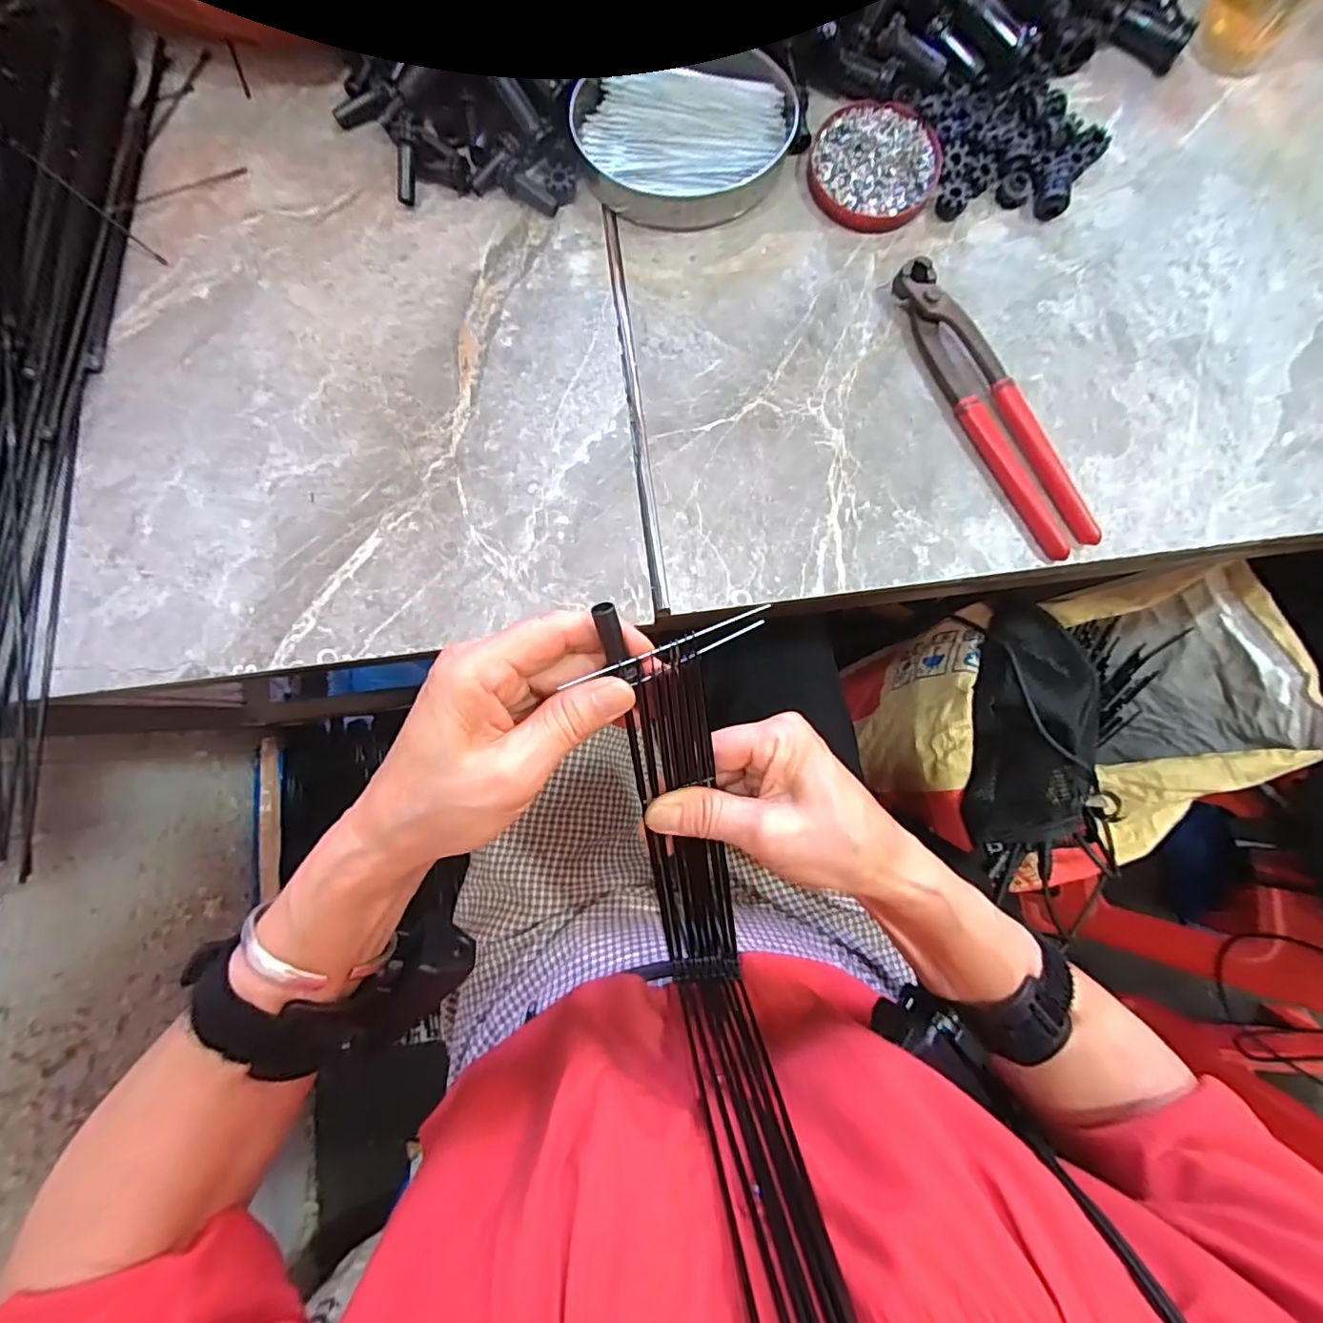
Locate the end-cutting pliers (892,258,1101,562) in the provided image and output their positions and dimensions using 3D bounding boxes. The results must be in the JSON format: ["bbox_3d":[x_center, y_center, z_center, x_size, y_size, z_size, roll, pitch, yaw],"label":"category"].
[{"bbox_3d":[0.203,-0.155,0.345,0.035,0.017,0.198,-28,85,-4],"label":"end-cutting pliers"}]

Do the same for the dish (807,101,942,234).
[{"bbox_3d":[0.137,-0.321,0.366,0.080,0.013,0.078,0,84,-1],"label":"dish"}]

